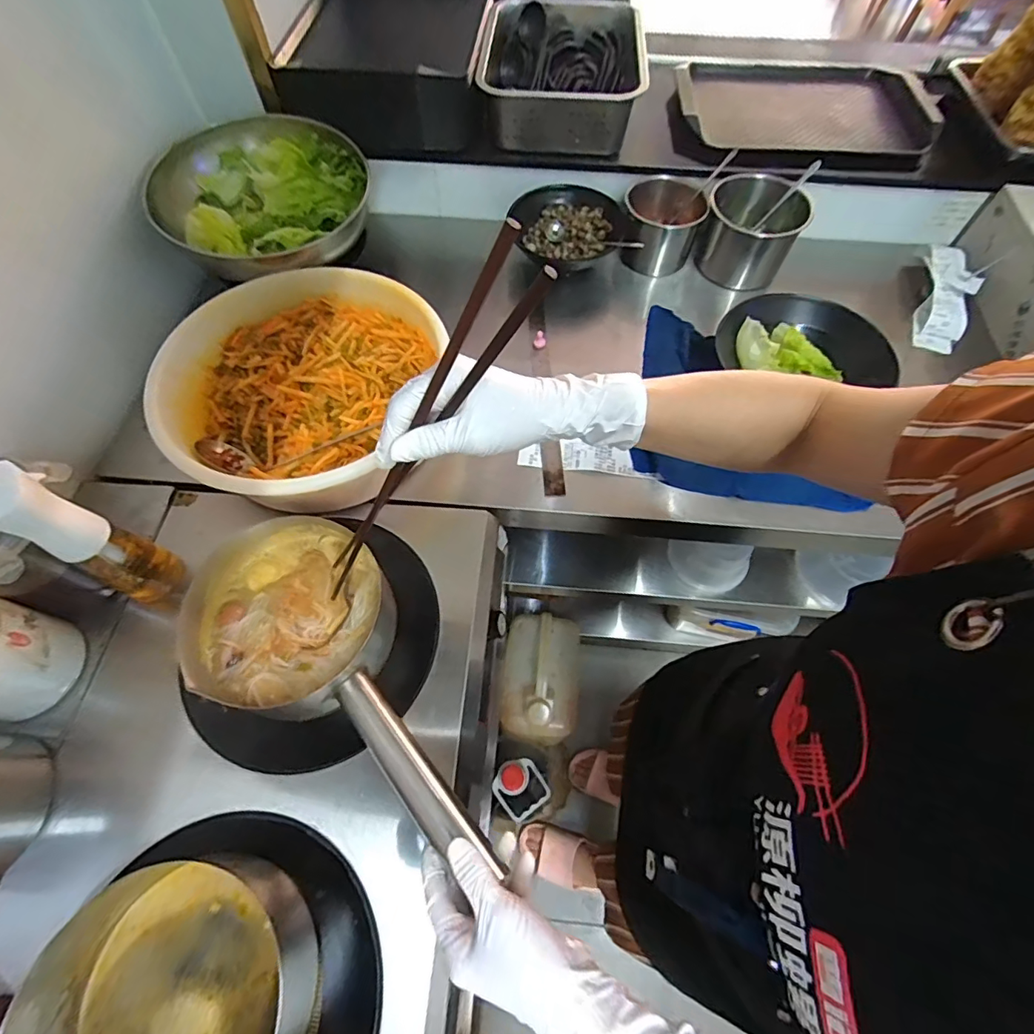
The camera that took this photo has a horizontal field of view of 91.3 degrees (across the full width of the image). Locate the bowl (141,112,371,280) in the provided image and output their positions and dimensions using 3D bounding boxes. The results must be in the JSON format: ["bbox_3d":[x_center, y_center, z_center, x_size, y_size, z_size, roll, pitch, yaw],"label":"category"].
[{"bbox_3d":[-0.370,-0.469,0.740,0.263,0.090,0.277,0,62,0],"label":"bowl"}]

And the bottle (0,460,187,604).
[{"bbox_3d":[-0.433,0.023,0.512,0.055,0.226,0.064,26,65,13],"label":"bottle"}]

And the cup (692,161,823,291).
[{"bbox_3d":[0.382,-0.476,0.841,0.146,0.115,0.173,16,63,8],"label":"cup"}]

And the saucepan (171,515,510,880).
[{"bbox_3d":[-0.171,0.155,0.501,0.410,0.104,0.201,35,67,28],"label":"saucepan"}]

